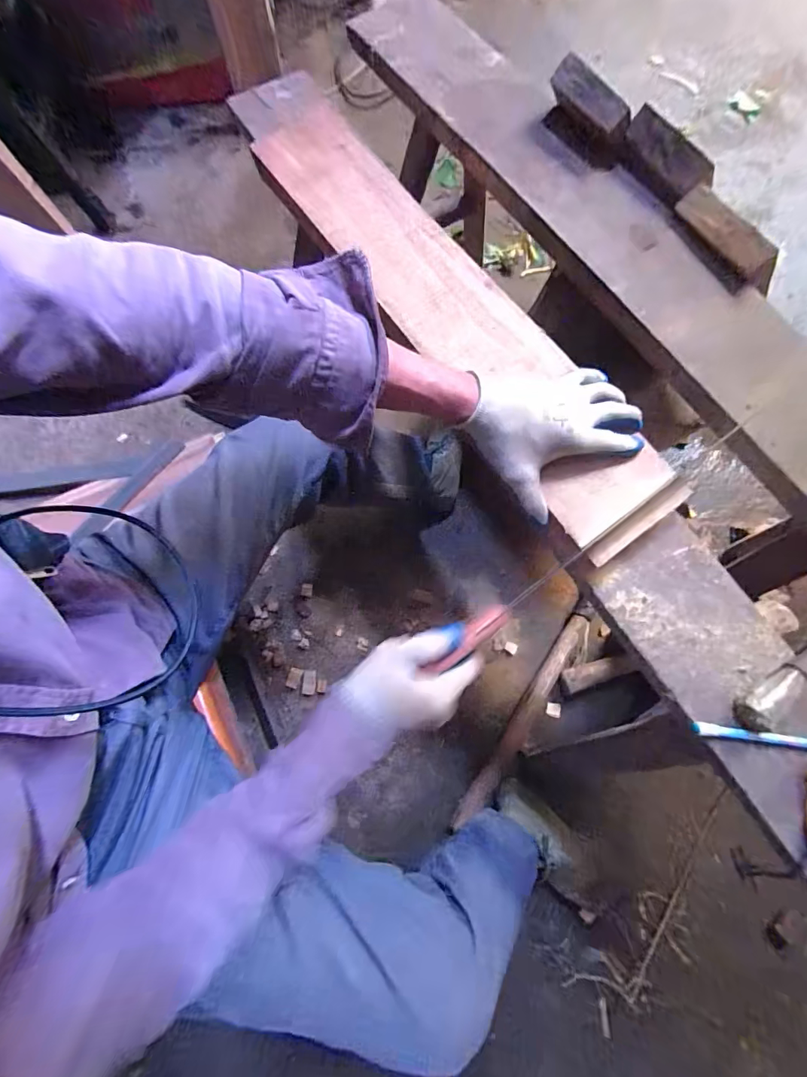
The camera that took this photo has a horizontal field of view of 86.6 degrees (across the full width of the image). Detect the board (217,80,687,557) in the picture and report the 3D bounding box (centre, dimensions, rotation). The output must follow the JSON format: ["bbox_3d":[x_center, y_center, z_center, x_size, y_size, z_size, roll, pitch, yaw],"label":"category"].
[{"bbox_3d":[0.009,-0.326,0.512,0.143,0.045,0.788,-32,76,-10],"label":"board"}]

